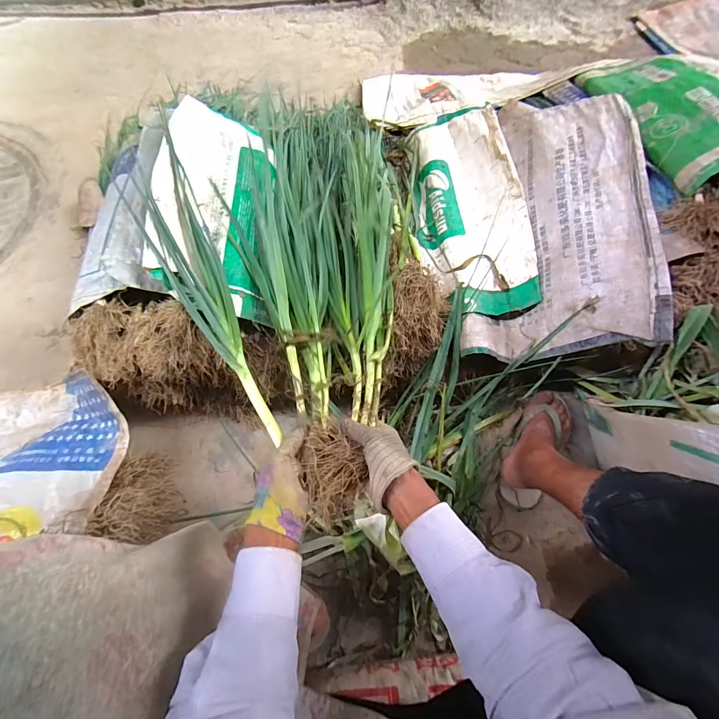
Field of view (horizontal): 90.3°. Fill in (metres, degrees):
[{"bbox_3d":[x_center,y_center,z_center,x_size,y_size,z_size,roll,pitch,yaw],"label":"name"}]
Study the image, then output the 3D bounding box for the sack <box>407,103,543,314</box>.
[{"bbox_3d":[0.225,-0.348,0.785,0.206,0.090,0.558,-3,66,-2],"label":"sack"}]

